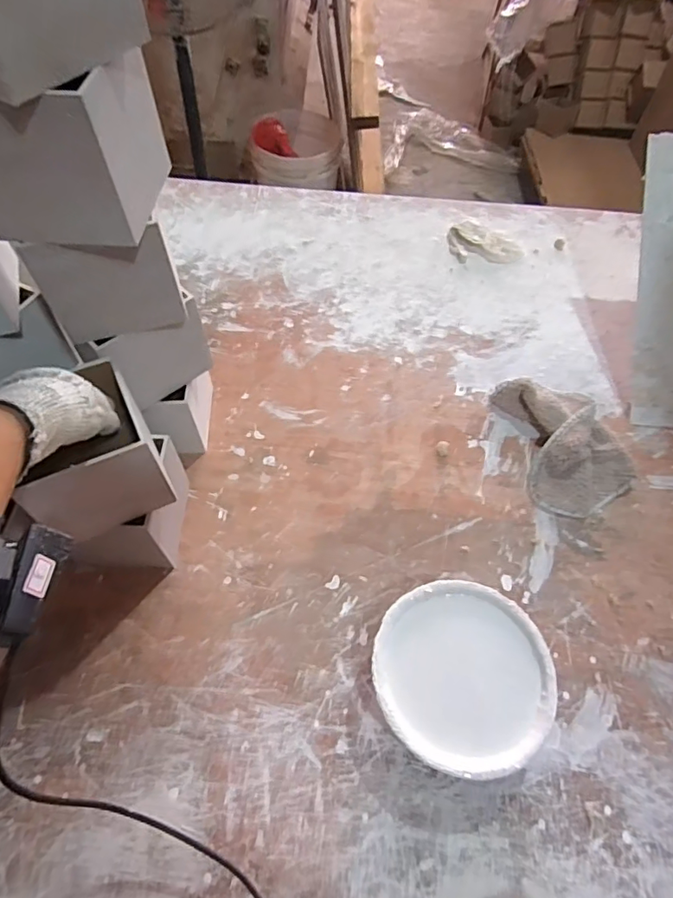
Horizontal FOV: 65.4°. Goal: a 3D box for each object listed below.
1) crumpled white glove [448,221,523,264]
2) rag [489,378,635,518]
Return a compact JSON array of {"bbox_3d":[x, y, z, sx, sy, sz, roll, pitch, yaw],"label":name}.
[{"bbox_3d":[0.256,-0.359,0.929,0.128,0.018,0.092,32,61,17],"label":"crumpled white glove"},{"bbox_3d":[0.312,-0.013,0.706,0.139,0.044,0.200,-7,58,-8],"label":"rag"}]

